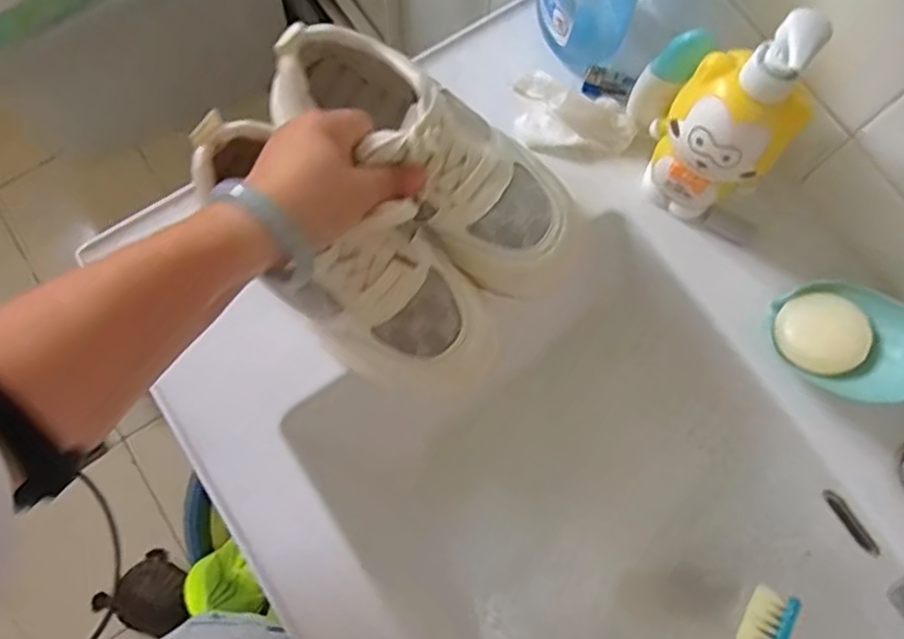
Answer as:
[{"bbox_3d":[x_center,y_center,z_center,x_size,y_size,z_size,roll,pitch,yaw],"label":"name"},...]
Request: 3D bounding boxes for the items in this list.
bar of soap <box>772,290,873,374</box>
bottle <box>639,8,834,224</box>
[{"bbox_3d":[0.270,0.013,0.494,0.061,0.026,0.061,-11,64,22],"label":"bar of soap"},{"bbox_3d":[0.183,-0.126,0.453,0.080,0.194,0.053,40,79,8],"label":"bottle"}]

